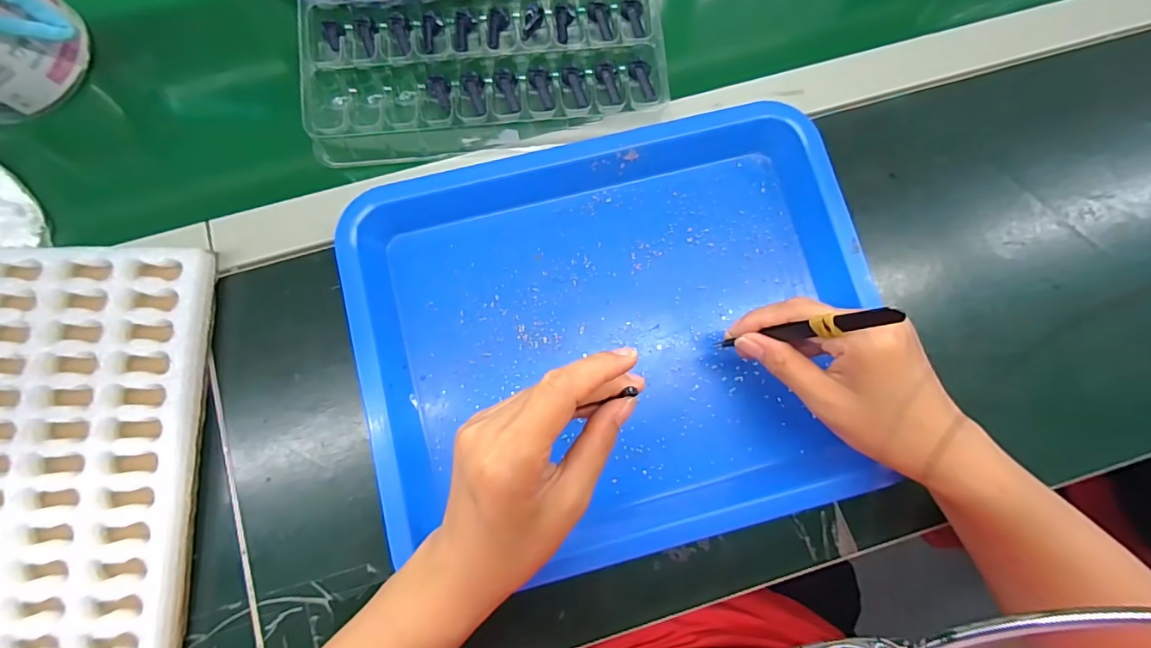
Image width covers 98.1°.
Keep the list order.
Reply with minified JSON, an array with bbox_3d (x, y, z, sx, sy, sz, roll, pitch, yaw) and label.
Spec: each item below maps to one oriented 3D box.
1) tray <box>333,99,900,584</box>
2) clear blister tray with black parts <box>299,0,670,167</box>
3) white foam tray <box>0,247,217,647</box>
[{"bbox_3d":[0.028,0.007,0.330,0.320,0.031,0.275,-11,81,-4],"label":"tray"},{"bbox_3d":[-0.072,-0.261,0.371,0.249,0.024,0.268,-6,81,-3],"label":"clear blister tray with black parts"},{"bbox_3d":[-0.334,0.087,0.313,0.184,0.027,0.269,0,81,-2],"label":"white foam tray"}]

